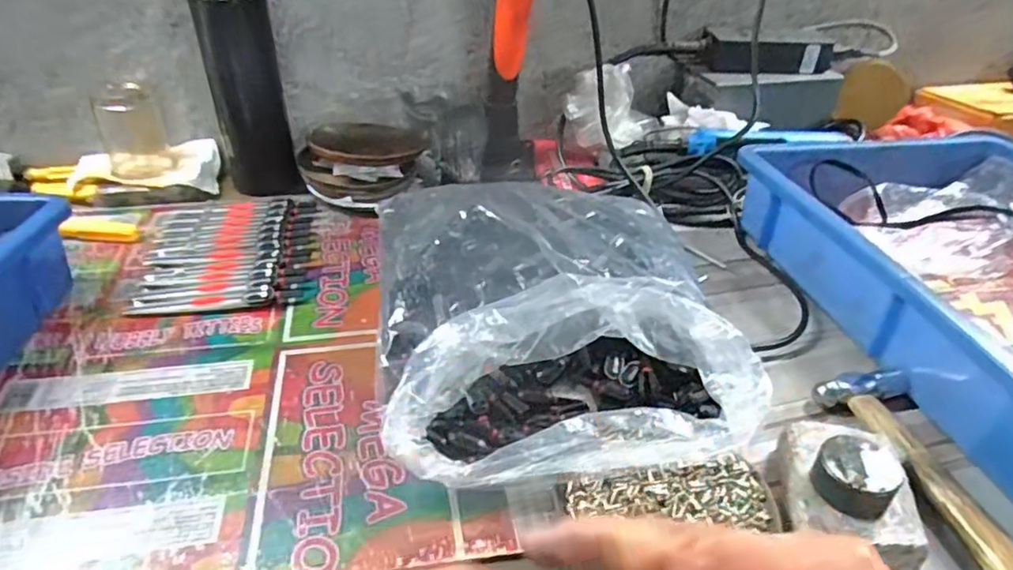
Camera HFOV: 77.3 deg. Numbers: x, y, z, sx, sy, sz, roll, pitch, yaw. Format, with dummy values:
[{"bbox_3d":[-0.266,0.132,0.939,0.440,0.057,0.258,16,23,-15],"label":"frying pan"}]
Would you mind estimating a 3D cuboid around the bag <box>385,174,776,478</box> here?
[{"bbox_3d":[0.029,0.010,0.447,0.230,0.076,0.274,-2,34,-6],"label":"bag"}]

